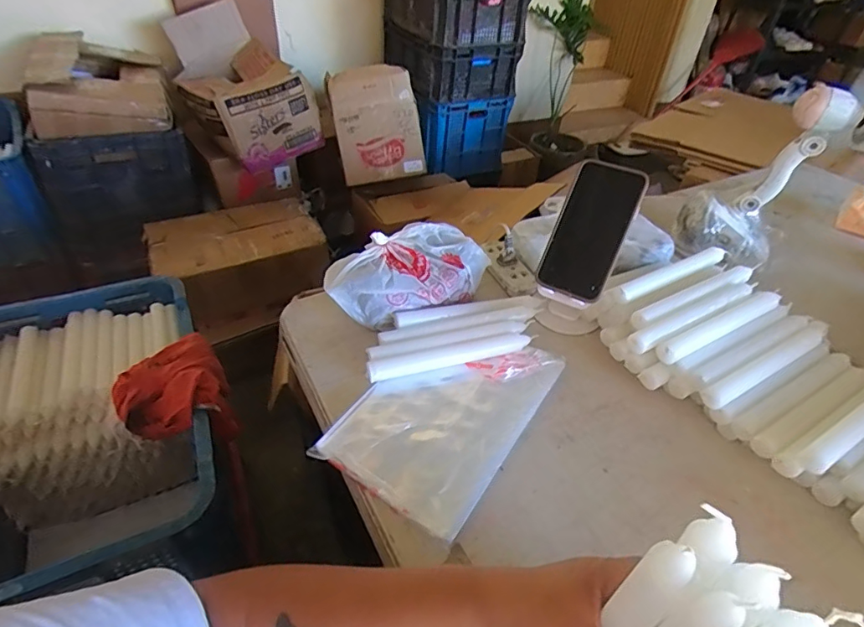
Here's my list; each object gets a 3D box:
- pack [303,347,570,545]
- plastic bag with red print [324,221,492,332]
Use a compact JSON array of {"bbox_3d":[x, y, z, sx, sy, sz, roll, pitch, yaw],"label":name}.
[{"bbox_3d":[0.019,0.096,0.513,0.155,0.011,0.243,26,44,23],"label":"pack"},{"bbox_3d":[-0.029,-0.049,0.610,0.206,0.075,0.101,-19,46,-24],"label":"plastic bag with red print"}]

